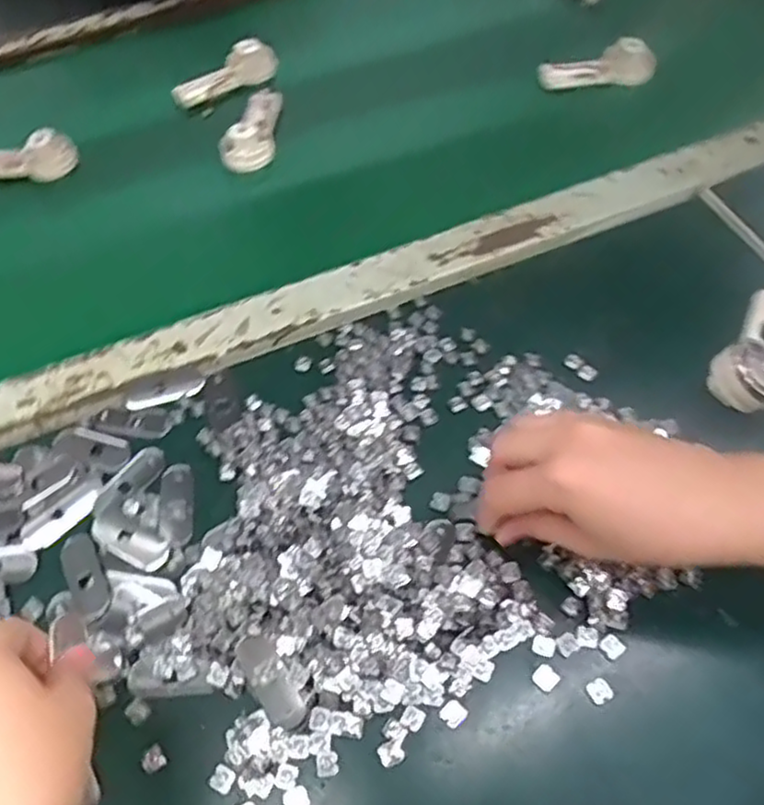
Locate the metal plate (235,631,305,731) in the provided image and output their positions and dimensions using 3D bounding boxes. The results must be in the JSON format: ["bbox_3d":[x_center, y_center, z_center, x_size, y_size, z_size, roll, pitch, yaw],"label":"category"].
[{"bbox_3d":[-0.056,0.137,0.351,0.018,0.004,0.049,-32,60,-17],"label":"metal plate"}]

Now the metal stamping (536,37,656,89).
[{"bbox_3d":[0.192,-0.302,0.633,0.100,0.049,0.022,0,56,4],"label":"metal stamping"}]

